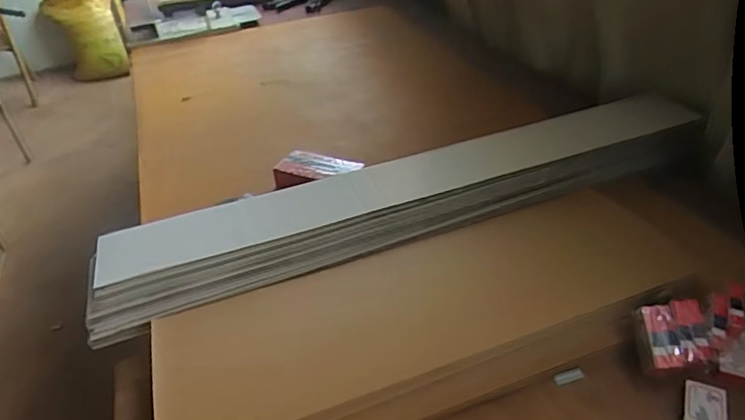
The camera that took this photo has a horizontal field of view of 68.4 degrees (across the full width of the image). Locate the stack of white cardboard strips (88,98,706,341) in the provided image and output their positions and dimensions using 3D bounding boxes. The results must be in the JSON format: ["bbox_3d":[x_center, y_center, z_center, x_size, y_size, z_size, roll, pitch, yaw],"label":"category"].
[{"bbox_3d":[0.074,-0.019,0.873,0.985,0.078,0.167,-16,37,-14],"label":"stack of white cardboard strips"}]

